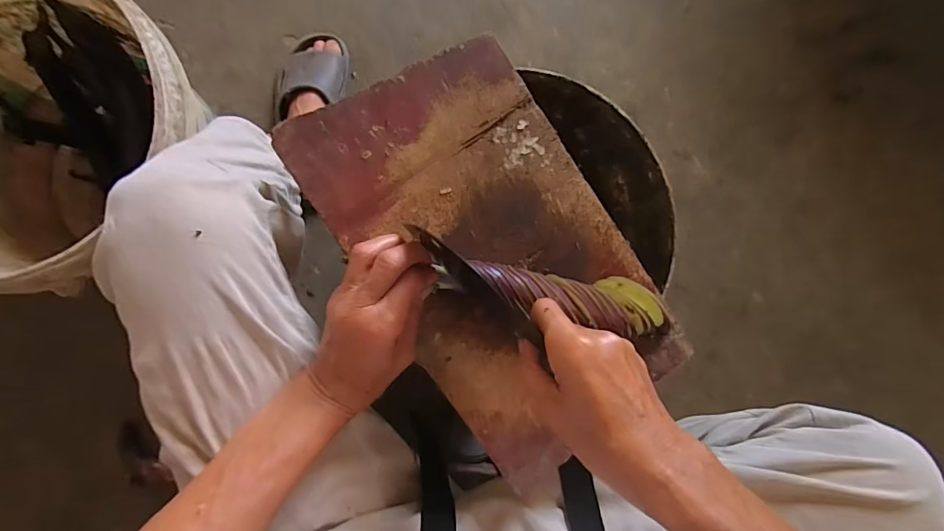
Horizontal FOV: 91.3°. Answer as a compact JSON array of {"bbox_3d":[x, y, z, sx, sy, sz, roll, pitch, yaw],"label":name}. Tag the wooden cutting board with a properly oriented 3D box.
[{"bbox_3d":[0.027,-0.009,0.401,0.209,0.008,0.354,-34,95,-7],"label":"wooden cutting board"}]

